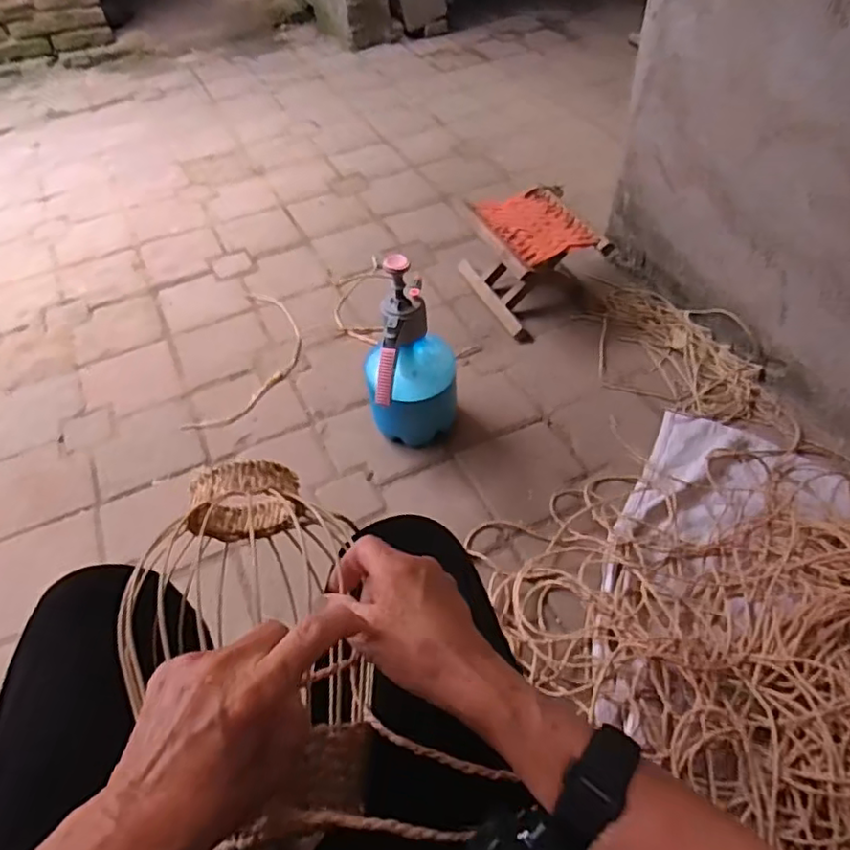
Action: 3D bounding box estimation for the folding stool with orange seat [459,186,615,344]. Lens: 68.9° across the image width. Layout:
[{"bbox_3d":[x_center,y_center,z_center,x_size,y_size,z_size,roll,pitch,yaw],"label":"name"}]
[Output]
[{"bbox_3d":[0.237,-0.368,1.391,0.232,0.186,0.277,-21,52,-15],"label":"folding stool with orange seat"}]

